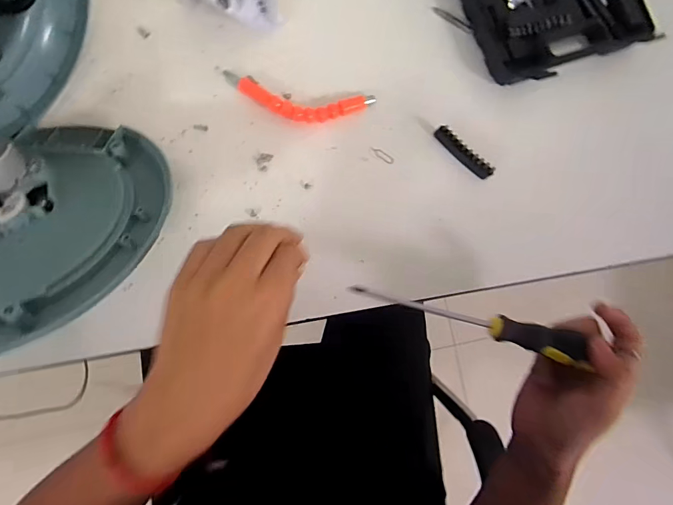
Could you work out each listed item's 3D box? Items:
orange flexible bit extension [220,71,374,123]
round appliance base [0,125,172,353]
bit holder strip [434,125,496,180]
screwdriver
[{"bbox_3d":[-0.039,-0.159,0.430,0.156,0.015,0.041,8,82,-8],"label":"orange flexible bit extension"},{"bbox_3d":[-0.244,-0.031,0.302,0.207,0.047,0.236,36,61,15],"label":"round appliance base"},{"bbox_3d":[0.138,-0.108,0.444,0.075,0.017,0.014,41,79,-2],"label":"bit holder strip"},{"bbox_3d":[0.110,0.059,0.357,0.200,0.019,0.023,14,84,18],"label":"screwdriver"}]

